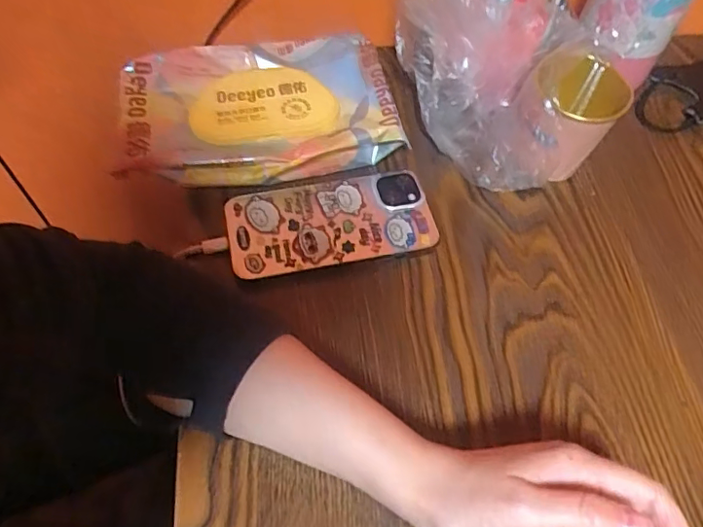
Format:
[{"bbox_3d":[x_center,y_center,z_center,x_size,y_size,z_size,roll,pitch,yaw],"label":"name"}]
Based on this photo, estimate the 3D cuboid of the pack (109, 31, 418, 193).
[{"bbox_3d":[-0.073,-0.121,0.430,0.208,0.047,0.136,-9,59,-5],"label":"pack"}]

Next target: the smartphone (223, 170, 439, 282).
[{"bbox_3d":[-0.015,-0.028,0.399,0.147,0.018,0.073,-12,59,-7],"label":"smartphone"}]

